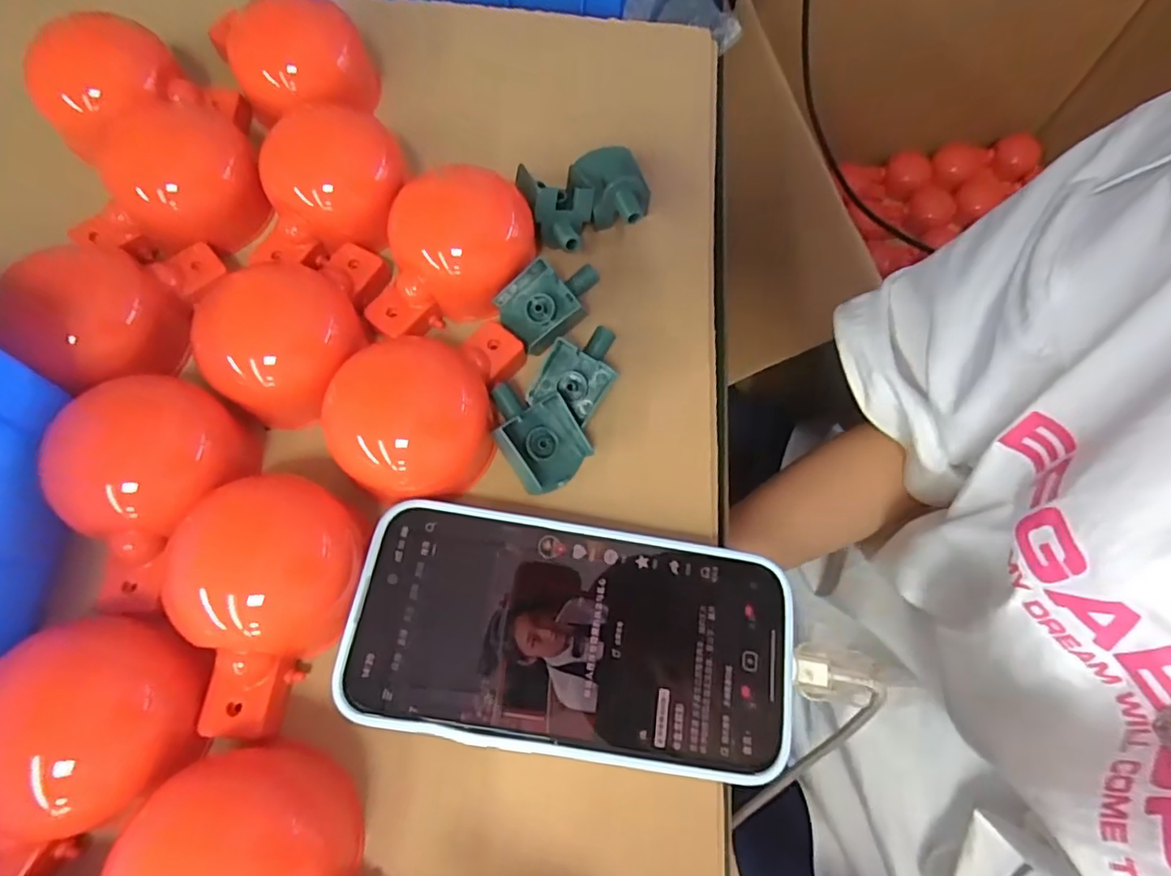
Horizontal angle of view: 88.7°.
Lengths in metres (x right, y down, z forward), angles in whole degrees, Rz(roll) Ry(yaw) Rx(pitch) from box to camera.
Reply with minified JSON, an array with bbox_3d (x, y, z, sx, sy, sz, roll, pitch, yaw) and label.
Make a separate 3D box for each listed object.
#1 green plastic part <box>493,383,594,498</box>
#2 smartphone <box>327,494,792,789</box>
[{"bbox_3d":[-0.018,-0.001,0.235,0.031,0.014,0.043,-29,103,-11],"label":"green plastic part"},{"bbox_3d":[-0.003,0.066,0.204,0.148,0.012,0.075,7,68,4],"label":"smartphone"}]

